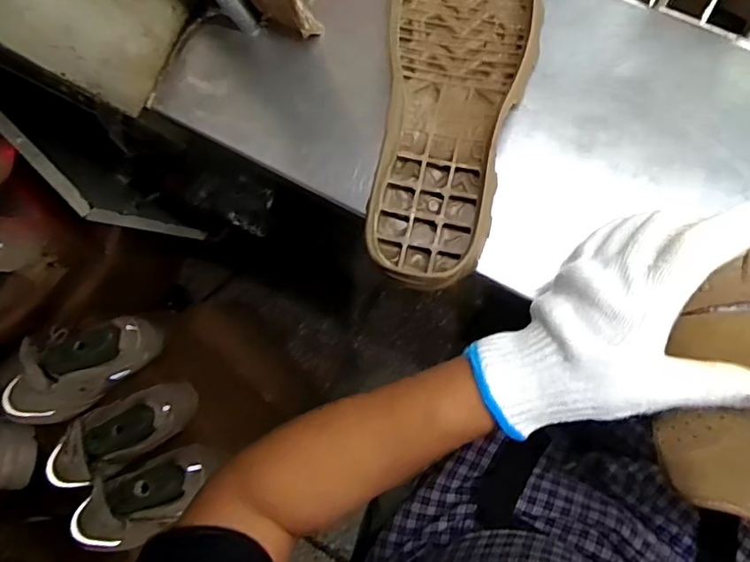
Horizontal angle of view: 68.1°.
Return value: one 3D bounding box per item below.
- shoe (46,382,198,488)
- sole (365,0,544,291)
[{"bbox_3d":[-0.365,0.219,0.771,0.237,0.084,0.096,-23,85,8],"label":"shoe"},{"bbox_3d":[0.062,-0.146,0.411,0.111,0.051,0.305,5,90,10],"label":"sole"}]

